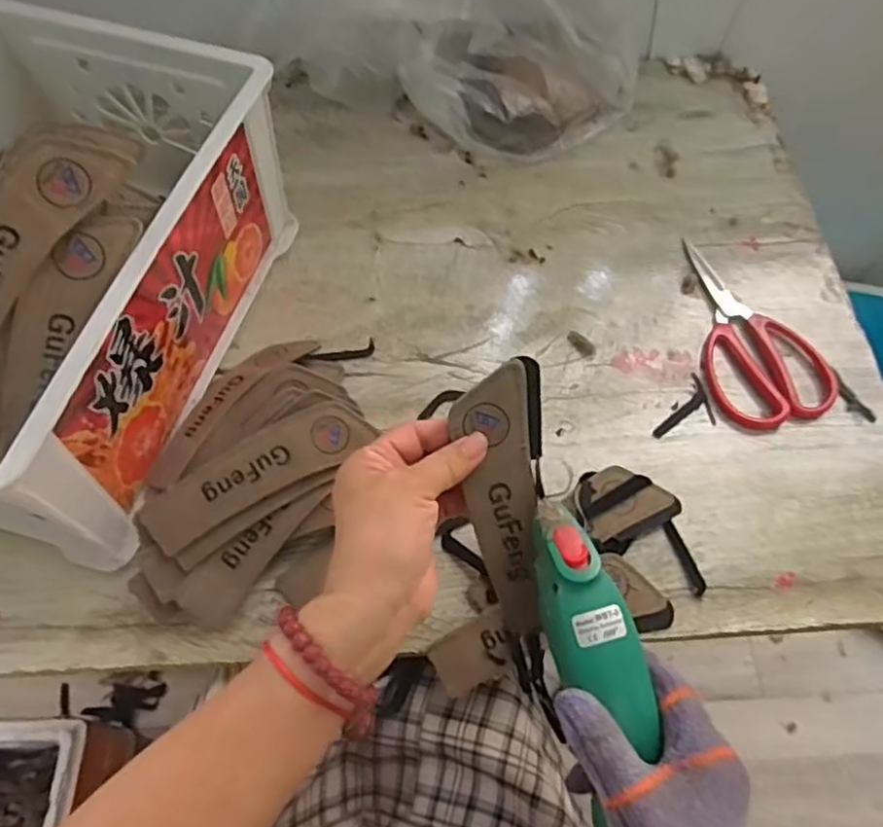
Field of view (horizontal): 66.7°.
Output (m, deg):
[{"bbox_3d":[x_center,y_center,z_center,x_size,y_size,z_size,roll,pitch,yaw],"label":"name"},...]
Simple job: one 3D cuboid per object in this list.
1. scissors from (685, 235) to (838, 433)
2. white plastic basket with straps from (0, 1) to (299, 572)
[{"bbox_3d":[0.244,-0.072,0.551,0.093,0.013,0.179,-13,64,-9],"label":"scissors"},{"bbox_3d":[-0.267,-0.105,0.442,0.219,0.188,0.326,14,63,4],"label":"white plastic basket with straps"}]

